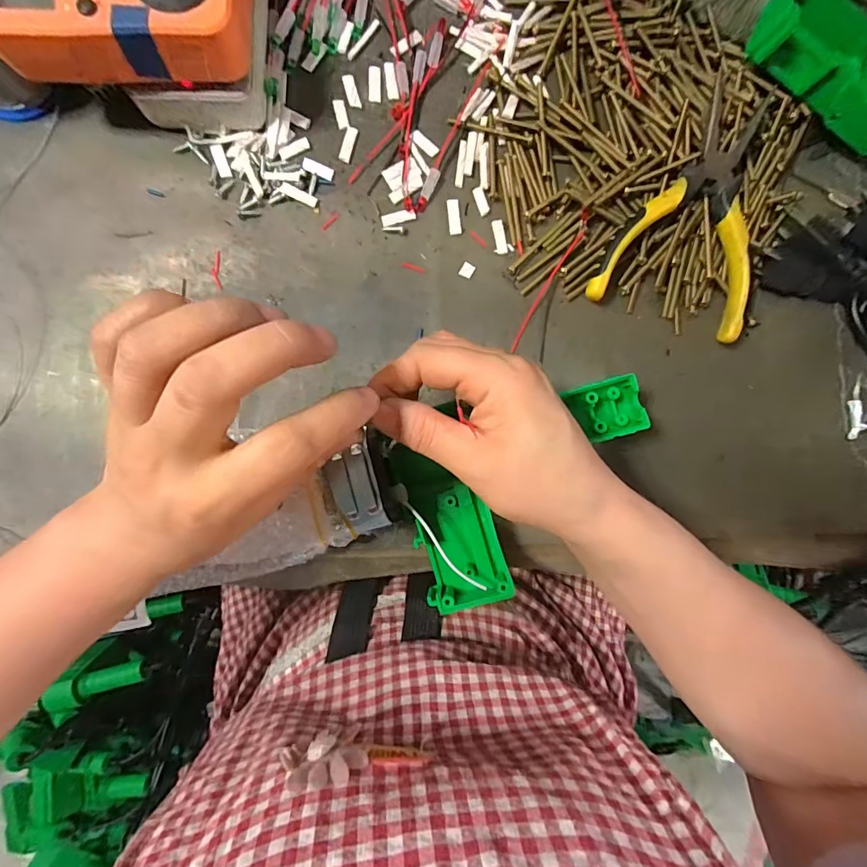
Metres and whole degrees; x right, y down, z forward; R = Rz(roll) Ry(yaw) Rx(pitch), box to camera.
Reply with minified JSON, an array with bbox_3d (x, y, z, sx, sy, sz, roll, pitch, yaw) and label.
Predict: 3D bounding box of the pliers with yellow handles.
[{"bbox_3d":[0.165,-0.141,0.273,0.095,0.030,0.143,18,88,-2],"label":"pliers with yellow handles"}]

